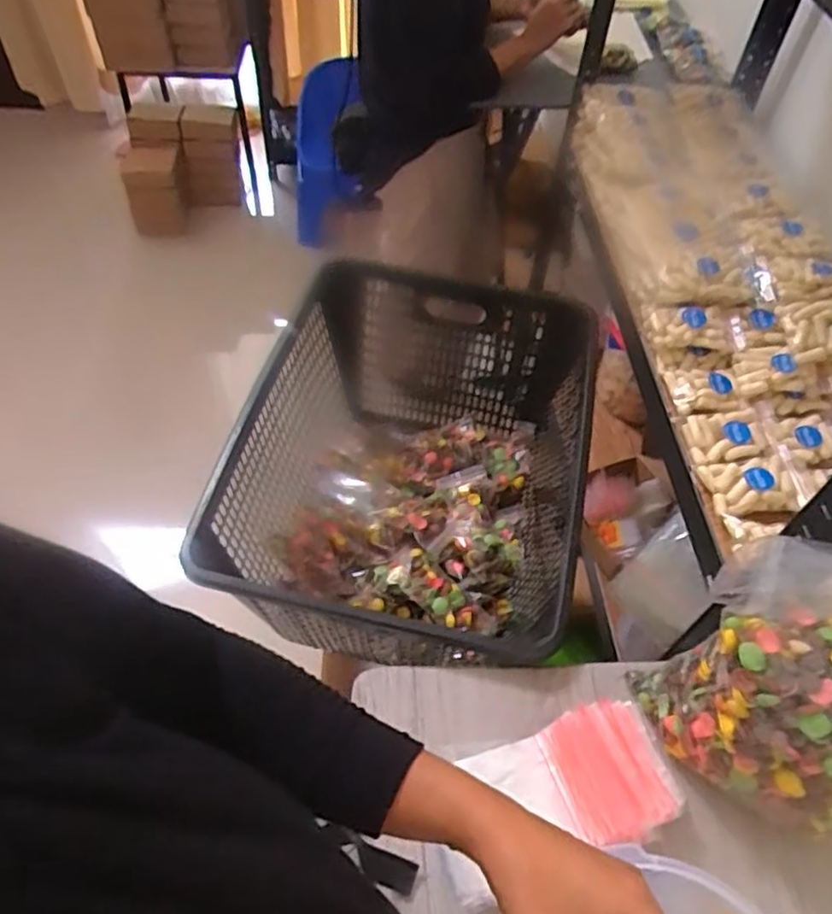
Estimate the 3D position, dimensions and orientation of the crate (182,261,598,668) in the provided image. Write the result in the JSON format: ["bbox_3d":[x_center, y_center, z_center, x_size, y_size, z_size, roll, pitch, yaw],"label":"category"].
[{"bbox_3d":[0.004,0.022,0.983,0.445,0.275,0.583,11,54,5],"label":"crate"}]

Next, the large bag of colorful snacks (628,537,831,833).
[{"bbox_3d":[0.369,0.186,0.593,0.252,0.231,0.196,-19,57,-15],"label":"large bag of colorful snacks"}]

